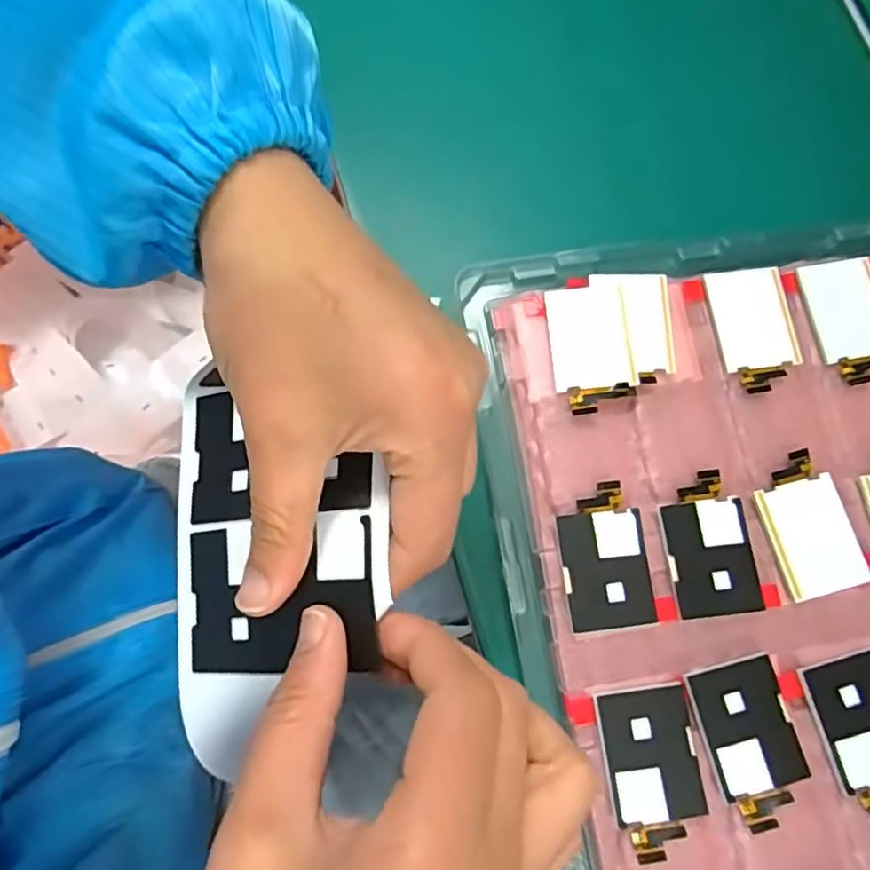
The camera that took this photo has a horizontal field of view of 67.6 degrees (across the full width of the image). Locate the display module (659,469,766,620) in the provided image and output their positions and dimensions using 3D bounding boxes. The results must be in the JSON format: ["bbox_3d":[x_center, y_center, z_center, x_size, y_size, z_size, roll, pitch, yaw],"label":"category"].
[{"bbox_3d":[0.112,0.045,0.268,0.034,0.006,0.056,-6,78,-4],"label":"display module"}]

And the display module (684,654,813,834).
[{"bbox_3d":[0.122,0.118,0.250,0.034,0.004,0.059,-15,78,-5],"label":"display module"}]

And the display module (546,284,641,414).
[{"bbox_3d":[0.068,-0.037,0.284,0.034,0.007,0.056,-4,78,-3],"label":"display module"}]

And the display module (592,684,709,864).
[{"bbox_3d":[0.083,0.126,0.246,0.035,0.004,0.057,-8,77,-4],"label":"display module"}]

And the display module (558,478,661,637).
[{"bbox_3d":[0.069,0.049,0.263,0.035,0.004,0.056,-6,75,-6],"label":"display module"}]

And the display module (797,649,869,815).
[{"bbox_3d":[0.169,0.115,0.251,0.034,0.004,0.057,-15,78,-5],"label":"display module"}]

